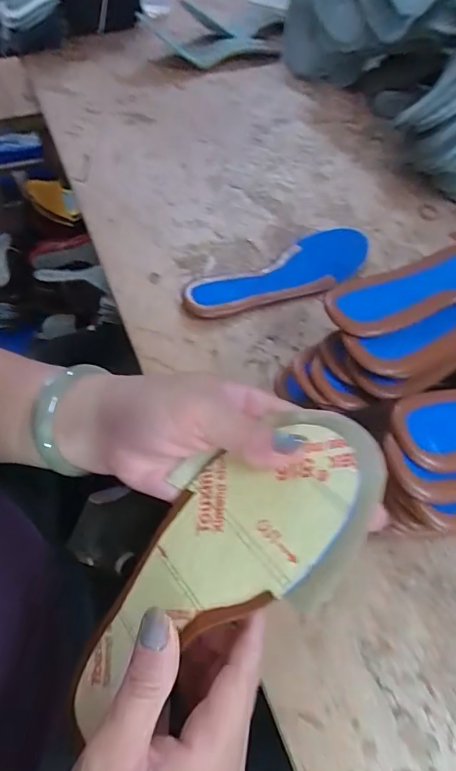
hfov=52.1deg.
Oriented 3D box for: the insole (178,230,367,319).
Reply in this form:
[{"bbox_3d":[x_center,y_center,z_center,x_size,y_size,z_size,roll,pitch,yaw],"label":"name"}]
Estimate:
[{"bbox_3d":[0.060,-0.115,0.485,0.220,0.012,0.072,-28,62,-20],"label":"insole"}]

